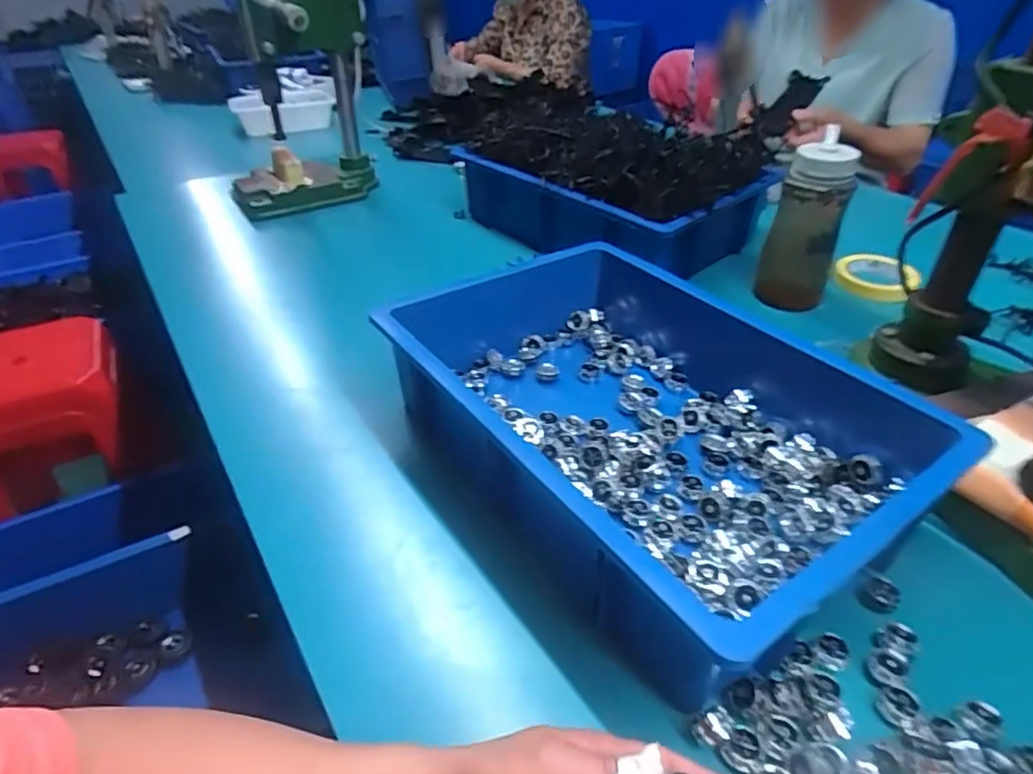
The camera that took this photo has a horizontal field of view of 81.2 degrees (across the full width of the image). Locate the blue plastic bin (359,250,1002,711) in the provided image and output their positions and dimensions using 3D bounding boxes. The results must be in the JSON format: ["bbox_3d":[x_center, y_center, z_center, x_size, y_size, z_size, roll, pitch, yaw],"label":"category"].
[{"bbox_3d":[0.114,0.017,0.550,0.334,0.117,0.444,-24,43,-27],"label":"blue plastic bin"}]

